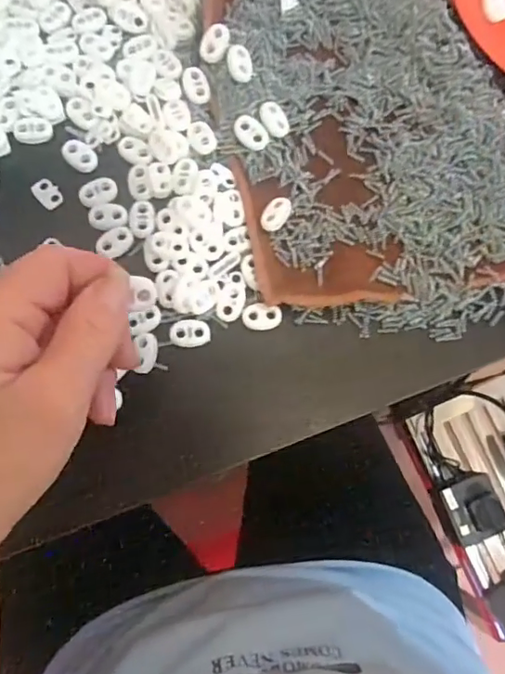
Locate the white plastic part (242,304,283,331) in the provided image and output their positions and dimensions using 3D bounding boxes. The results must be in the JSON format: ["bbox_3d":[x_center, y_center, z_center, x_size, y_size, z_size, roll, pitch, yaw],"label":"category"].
[{"bbox_3d":[0.006,-0.011,0.304,0.022,0.004,0.015,6,78,-3],"label":"white plastic part"}]

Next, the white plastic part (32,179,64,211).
[{"bbox_3d":[-0.121,-0.085,0.313,0.013,0.004,0.020,-34,83,-10],"label":"white plastic part"}]

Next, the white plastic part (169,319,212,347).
[{"bbox_3d":[-0.035,-0.002,0.299,0.022,0.004,0.015,-1,78,-5],"label":"white plastic part"}]

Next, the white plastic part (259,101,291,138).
[{"bbox_3d":[0.013,-0.132,0.323,0.016,0.008,0.022,-18,80,-8],"label":"white plastic part"}]

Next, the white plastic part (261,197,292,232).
[{"bbox_3d":[0.014,-0.073,0.311,0.015,0.005,0.023,29,77,2],"label":"white plastic part"}]

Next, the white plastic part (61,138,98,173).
[{"bbox_3d":[-0.103,-0.108,0.316,0.022,0.004,0.016,33,78,3],"label":"white plastic part"}]

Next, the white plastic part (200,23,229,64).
[{"bbox_3d":[-0.022,-0.177,0.320,0.015,0.004,0.024,25,90,-11],"label":"white plastic part"}]

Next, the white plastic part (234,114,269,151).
[{"bbox_3d":[-0.001,-0.122,0.318,0.023,0.008,0.015,44,78,5],"label":"white plastic part"}]

